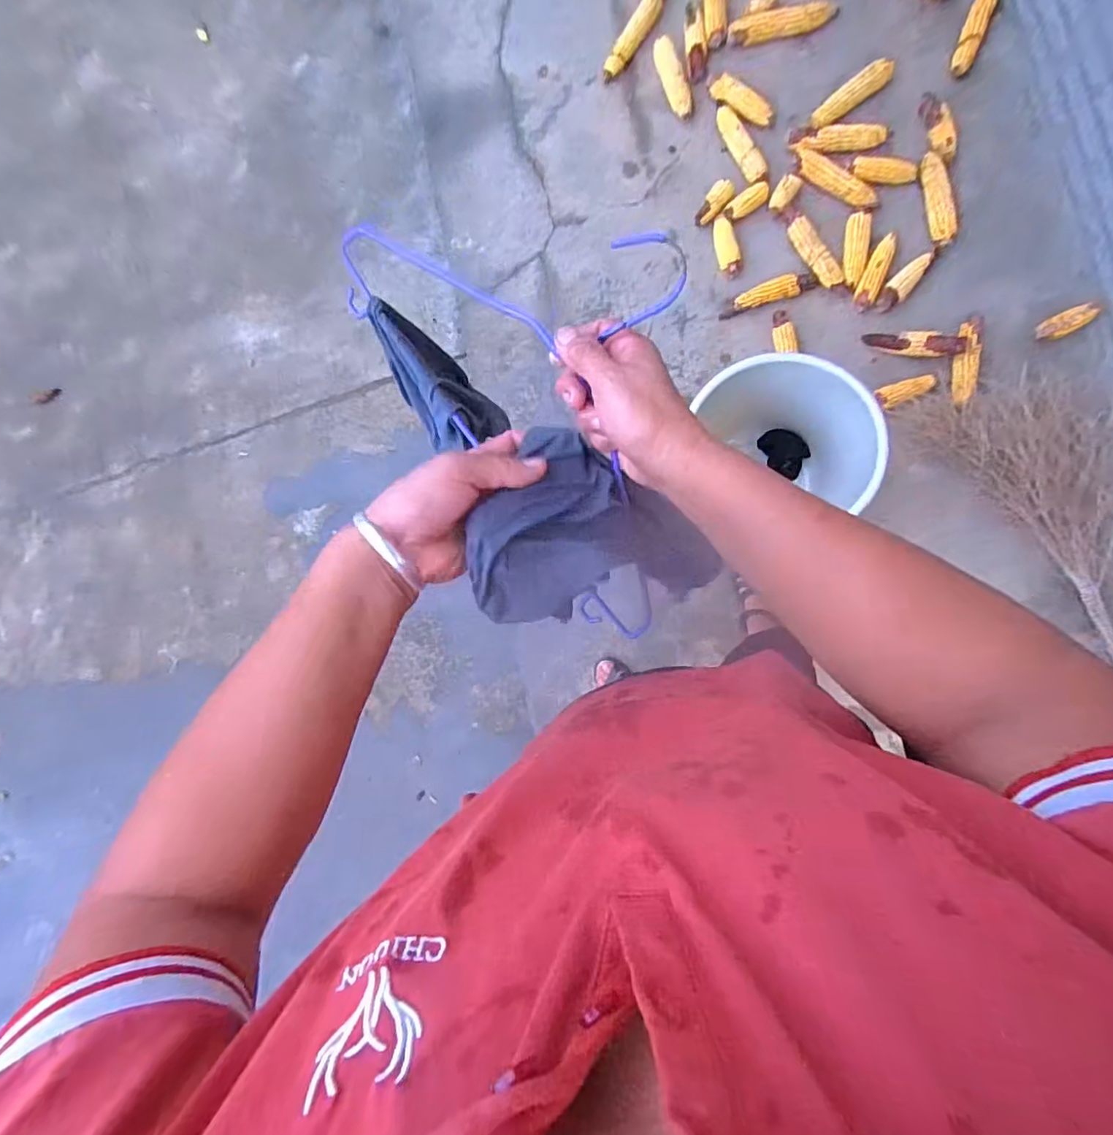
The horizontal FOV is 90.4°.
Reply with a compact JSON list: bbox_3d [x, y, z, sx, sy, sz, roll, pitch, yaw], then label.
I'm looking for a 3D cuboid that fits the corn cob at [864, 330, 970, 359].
[{"bbox_3d":[0.754,-0.475,1.173,0.188,0.050,0.052,19,88,30],"label":"corn cob"}]

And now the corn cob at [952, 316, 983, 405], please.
[{"bbox_3d":[0.849,-0.429,1.142,0.037,0.036,0.168,4,101,7],"label":"corn cob"}]

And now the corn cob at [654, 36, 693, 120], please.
[{"bbox_3d":[0.274,-1.156,1.305,0.051,0.036,0.183,-20,83,10],"label":"corn cob"}]

